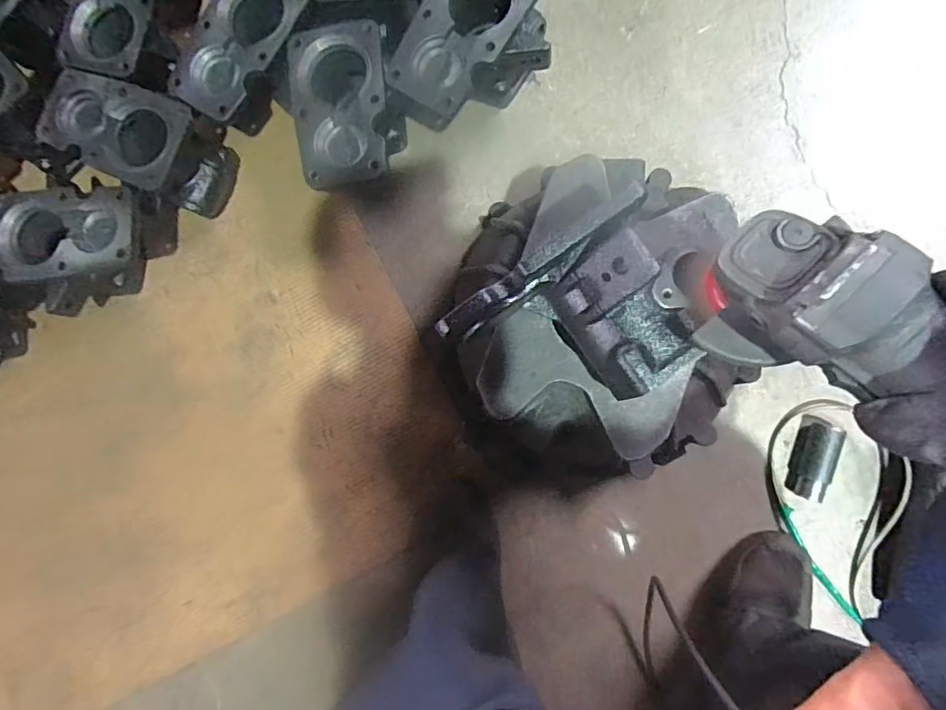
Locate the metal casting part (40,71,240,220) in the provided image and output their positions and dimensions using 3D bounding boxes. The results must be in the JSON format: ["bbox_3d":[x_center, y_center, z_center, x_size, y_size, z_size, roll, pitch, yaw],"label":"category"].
[{"bbox_3d":[-0.420,-0.271,0.666,0.178,0.141,0.113,21,88,8],"label":"metal casting part"}]

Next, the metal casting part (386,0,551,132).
[{"bbox_3d":[0.011,-0.355,0.620,0.139,0.134,0.193,31,90,8],"label":"metal casting part"}]

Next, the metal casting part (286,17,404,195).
[{"bbox_3d":[-0.146,-0.288,0.586,0.122,0.062,0.175,-11,84,6],"label":"metal casting part"}]

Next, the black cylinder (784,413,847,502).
[{"bbox_3d":[0.395,0.120,0.588,0.031,0.034,0.091,15,88,8],"label":"black cylinder"}]

